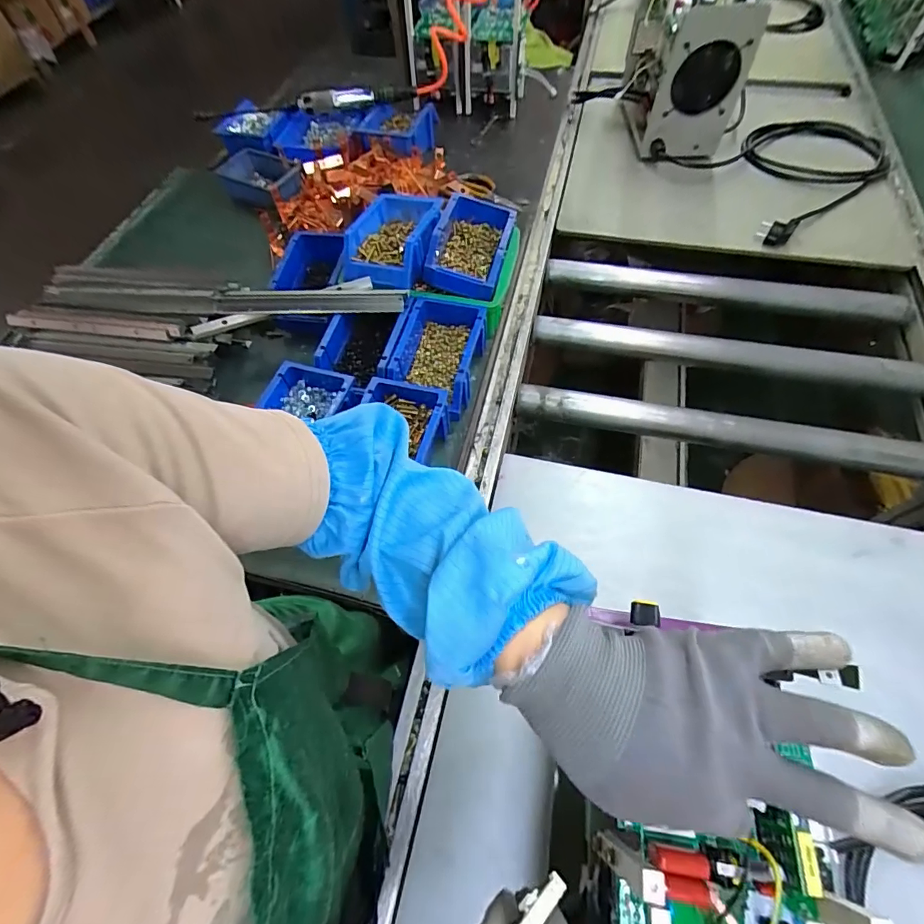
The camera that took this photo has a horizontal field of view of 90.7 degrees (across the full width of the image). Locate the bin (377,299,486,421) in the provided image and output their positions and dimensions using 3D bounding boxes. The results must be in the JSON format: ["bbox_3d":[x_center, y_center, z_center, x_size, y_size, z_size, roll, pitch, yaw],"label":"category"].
[{"bbox_3d":[-0.036,-0.137,0.644,0.114,0.091,0.164,11,60,8],"label":"bin"}]

